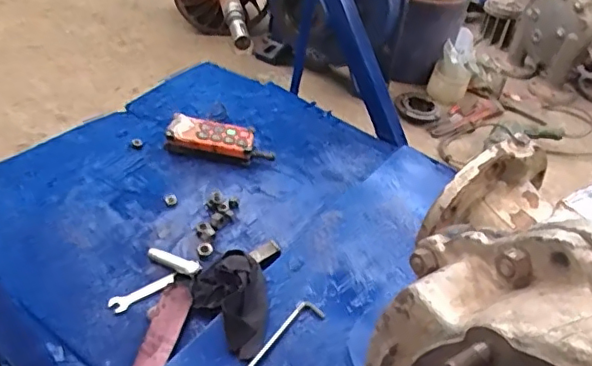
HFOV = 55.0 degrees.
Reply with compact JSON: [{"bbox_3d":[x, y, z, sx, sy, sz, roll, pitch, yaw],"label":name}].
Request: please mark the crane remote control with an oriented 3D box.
[{"bbox_3d":[-0.144,-0.081,1.090,0.201,0.057,0.074,10,40,0],"label":"crane remote control"}]

